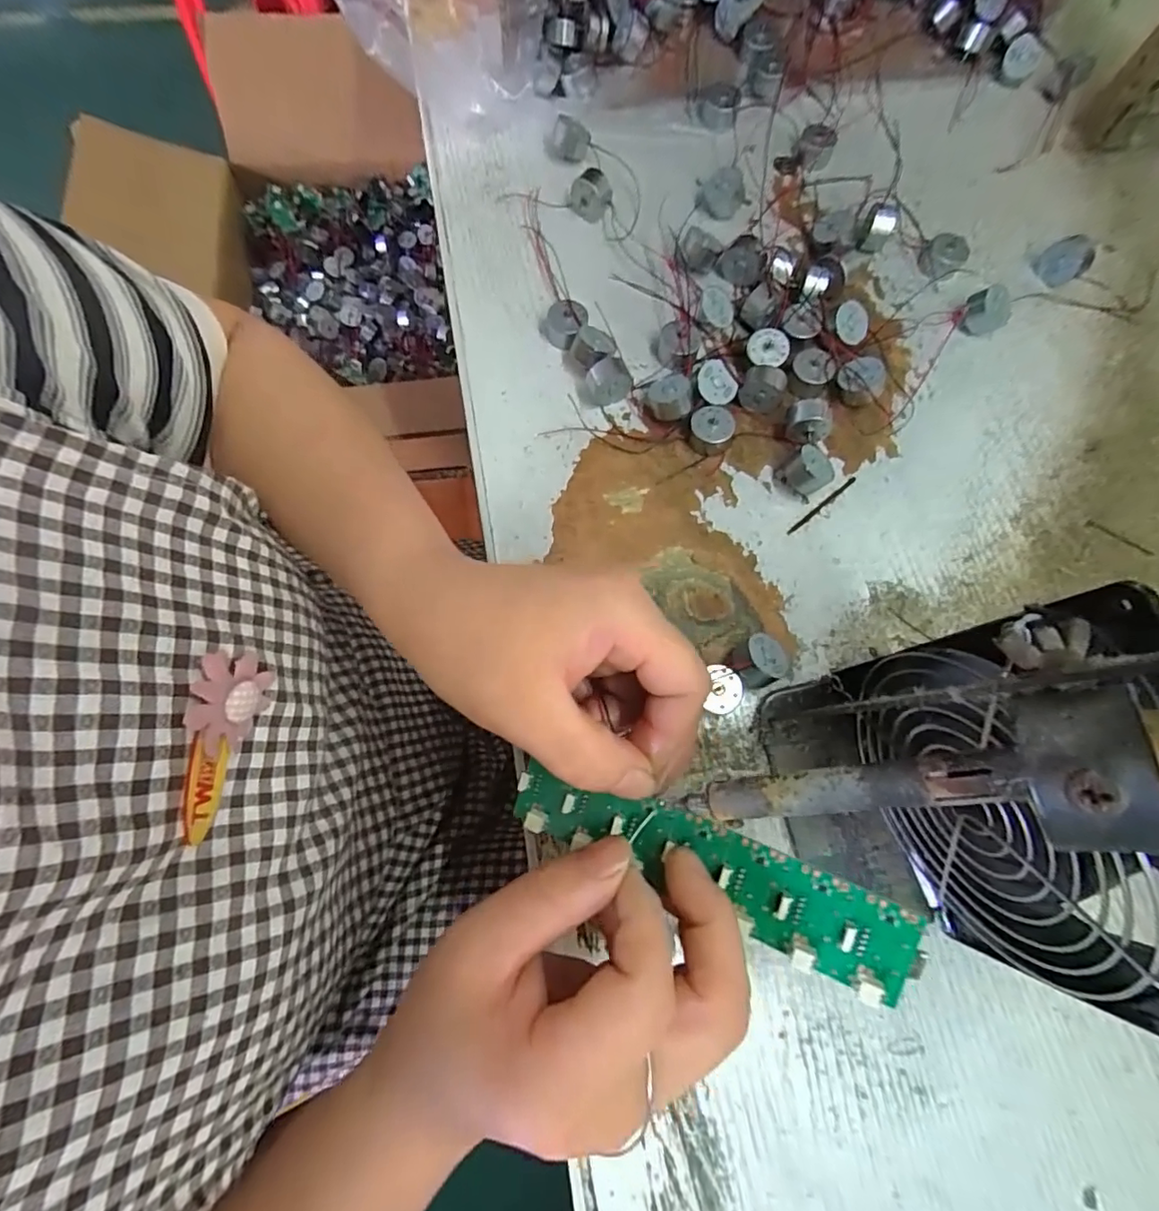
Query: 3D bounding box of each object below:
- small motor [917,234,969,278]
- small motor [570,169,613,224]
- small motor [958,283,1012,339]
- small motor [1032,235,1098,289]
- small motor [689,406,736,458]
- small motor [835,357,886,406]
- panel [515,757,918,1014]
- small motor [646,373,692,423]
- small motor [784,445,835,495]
[{"bbox_3d":[0.223,-0.213,0.331,0.025,0.015,0.021,31,76,7],"label":"small motor"},{"bbox_3d":[0.008,-0.253,0.332,0.022,0.019,0.018,-23,76,-8],"label":"small motor"},{"bbox_3d":[0.239,-0.172,0.317,0.019,0.020,0.024,-43,79,-12],"label":"small motor"},{"bbox_3d":[0.294,-0.209,0.327,0.021,0.020,0.026,-43,79,-12],"label":"small motor"},{"bbox_3d":[0.073,-0.096,0.296,0.024,0.015,0.022,0,74,-1],"label":"small motor"},{"bbox_3d":[0.157,-0.125,0.303,0.024,0.017,0.025,0,74,-1],"label":"small motor"},{"bbox_3d":[0.039,0.089,0.185,0.135,0.008,0.030,15,74,20],"label":"panel"},{"bbox_3d":[0.050,-0.116,0.299,0.023,0.015,0.026,3,74,0],"label":"small motor"},{"bbox_3d":[0.122,-0.070,0.286,0.022,0.020,0.017,40,77,9],"label":"small motor"}]

